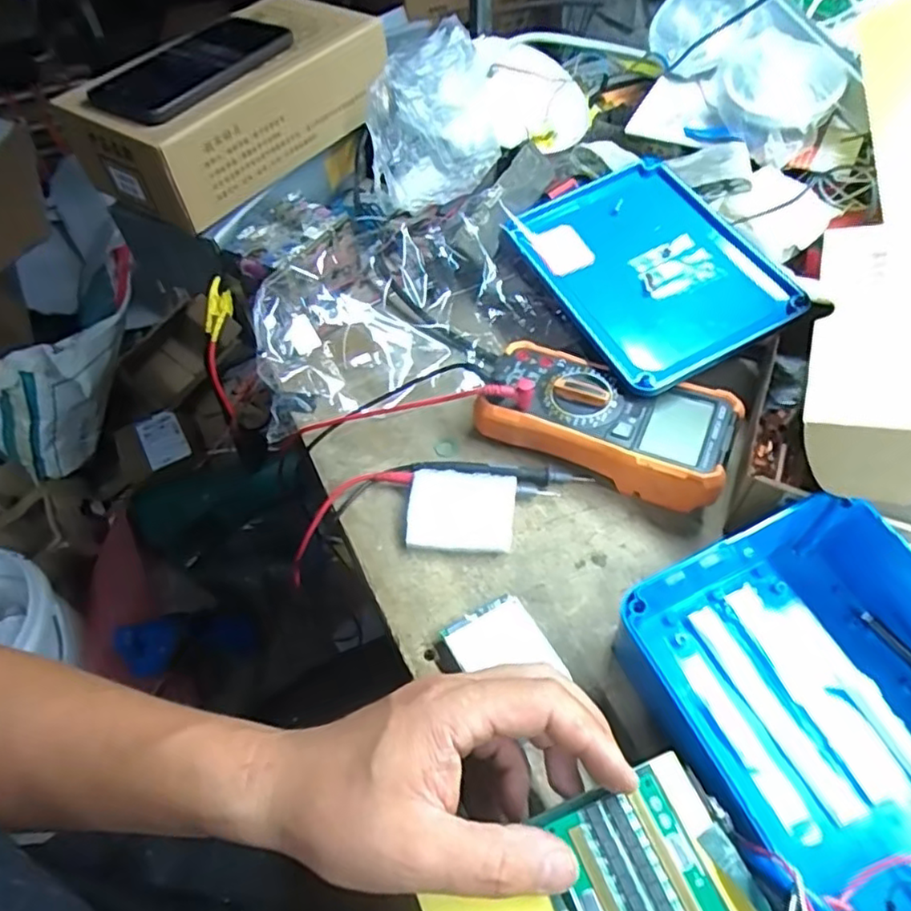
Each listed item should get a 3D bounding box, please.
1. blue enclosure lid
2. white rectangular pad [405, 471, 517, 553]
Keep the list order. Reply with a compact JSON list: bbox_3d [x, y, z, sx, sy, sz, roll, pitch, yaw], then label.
[{"bbox_3d":[0.148,-0.147,0.487,0.148,0.017,0.197,-30,64,-5],"label":"blue enclosure lid"},{"bbox_3d":[0.004,0.037,0.430,0.070,0.012,0.056,4,68,4],"label":"white rectangular pad"}]

